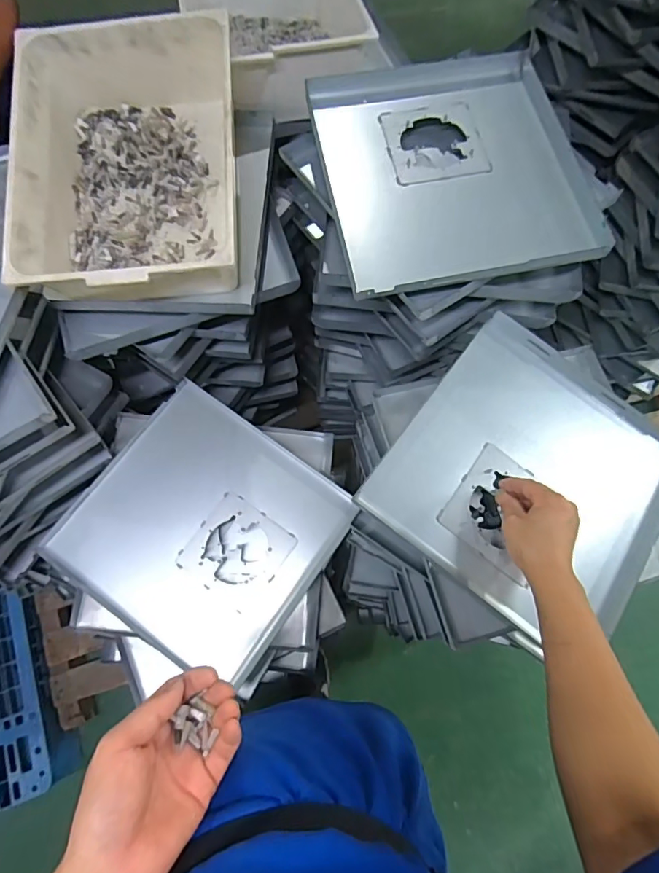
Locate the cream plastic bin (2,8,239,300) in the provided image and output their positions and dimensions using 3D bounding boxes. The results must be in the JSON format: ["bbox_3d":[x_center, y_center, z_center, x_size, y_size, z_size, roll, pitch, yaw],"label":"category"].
[{"bbox_3d":[-0.261,-0.352,0.653,0.274,0.146,0.360,-1,72,-2],"label":"cream plastic bin"}]

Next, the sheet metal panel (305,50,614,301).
[{"bbox_3d":[0.159,-0.369,0.665,0.328,0.046,0.363,-10,73,-5],"label":"sheet metal panel"}]

